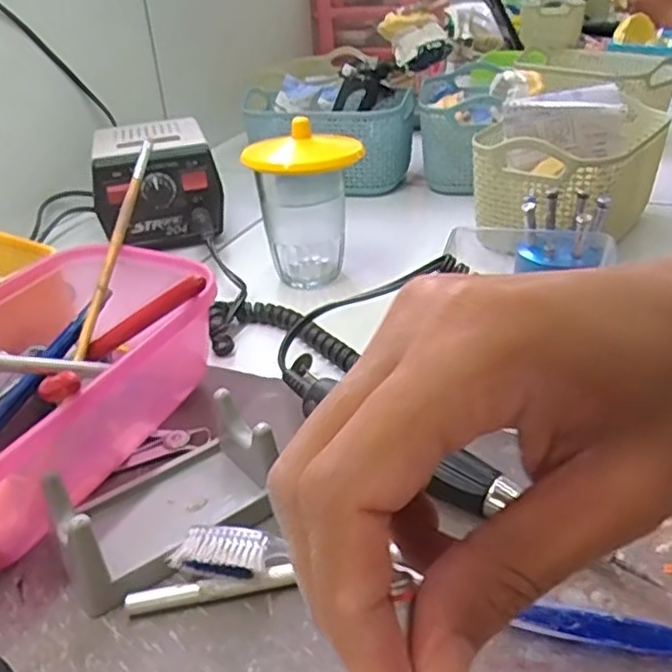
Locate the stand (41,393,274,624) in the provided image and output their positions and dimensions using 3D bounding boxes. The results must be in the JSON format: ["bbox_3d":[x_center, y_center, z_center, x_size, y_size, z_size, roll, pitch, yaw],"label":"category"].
[{"bbox_3d":[-0.075,0.068,0.301,0.099,0.037,0.065,-27,37,-33],"label":"stand"}]

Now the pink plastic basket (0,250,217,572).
[{"bbox_3d":[-0.155,0.023,0.348,0.138,0.071,0.198,12,34,25],"label":"pink plastic basket"}]

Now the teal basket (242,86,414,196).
[{"bbox_3d":[-0.007,-0.204,0.712,0.180,0.094,0.120,9,33,21],"label":"teal basket"}]

